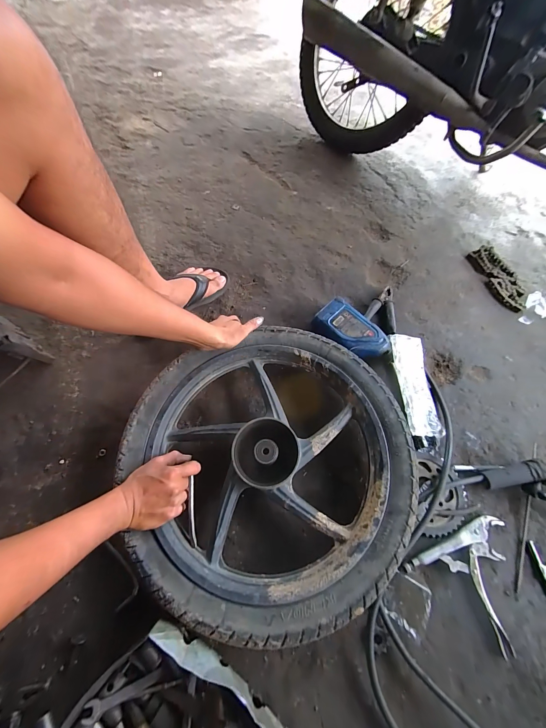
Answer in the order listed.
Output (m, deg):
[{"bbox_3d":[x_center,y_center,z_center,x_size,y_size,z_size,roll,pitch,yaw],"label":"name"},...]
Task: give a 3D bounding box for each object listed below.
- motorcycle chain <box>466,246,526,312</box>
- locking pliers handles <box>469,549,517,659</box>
[{"bbox_3d":[0.680,-0.258,0.836,0.091,0.029,0.223,-15,68,-9],"label":"motorcycle chain"},{"bbox_3d":[0.380,0.421,0.495,0.023,0.016,0.153,-11,67,-8],"label":"locking pliers handles"}]

